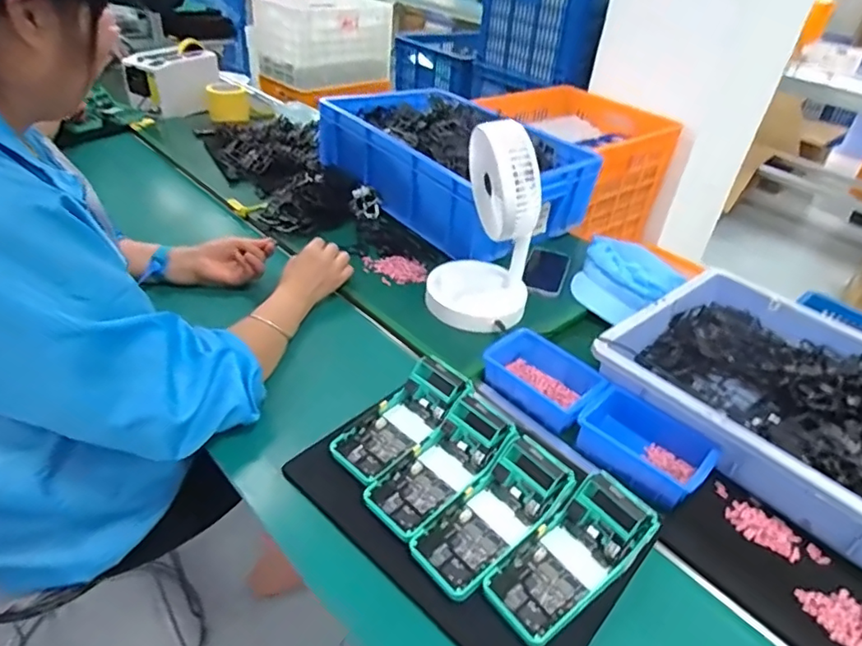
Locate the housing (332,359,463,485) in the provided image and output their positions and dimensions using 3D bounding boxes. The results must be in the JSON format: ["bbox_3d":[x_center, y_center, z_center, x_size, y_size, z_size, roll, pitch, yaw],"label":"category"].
[{"bbox_3d":[-0.033,0.106,0.666,0.075,0.054,0.178,33,44,31],"label":"housing"}]

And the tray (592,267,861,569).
[{"bbox_3d":[0.543,0.134,0.723,0.368,0.079,0.573,-25,47,-35],"label":"tray"}]

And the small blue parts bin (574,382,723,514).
[{"bbox_3d":[0.268,0.156,0.704,0.153,0.057,0.105,31,43,30],"label":"small blue parts bin"}]

